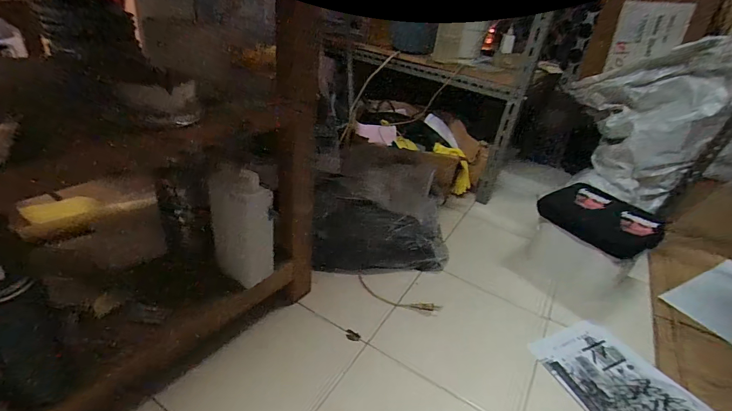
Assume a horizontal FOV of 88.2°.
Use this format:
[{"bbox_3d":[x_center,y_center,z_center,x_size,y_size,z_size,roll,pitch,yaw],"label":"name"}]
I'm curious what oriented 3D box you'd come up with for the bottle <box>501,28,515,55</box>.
[{"bbox_3d":[0.428,-0.490,1.131,0.033,0.073,0.024,11,5,5],"label":"bottle"}]

